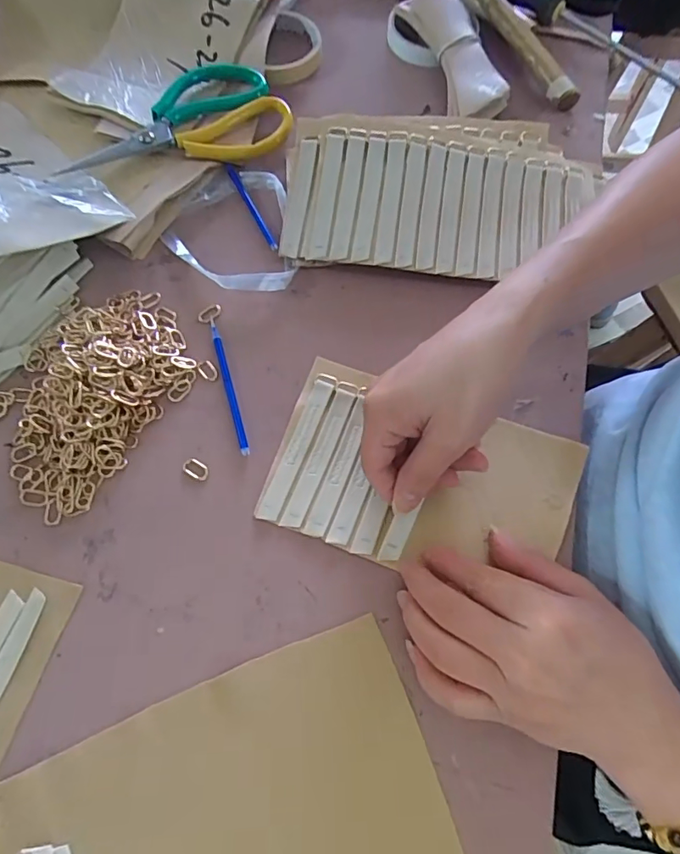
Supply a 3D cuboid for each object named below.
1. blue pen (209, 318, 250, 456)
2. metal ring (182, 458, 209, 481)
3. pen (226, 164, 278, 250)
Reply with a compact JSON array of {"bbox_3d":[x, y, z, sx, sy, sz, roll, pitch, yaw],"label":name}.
[{"bbox_3d":[-0.077,-0.030,0.339,0.006,0.004,0.105,-15,69,-8],"label":"blue pen"},{"bbox_3d":[-0.093,0.027,0.317,0.018,0.004,0.011,29,70,9],"label":"metal ring"},{"bbox_3d":[-0.070,-0.178,0.397,0.007,0.008,0.092,-25,71,-12],"label":"pen"}]

